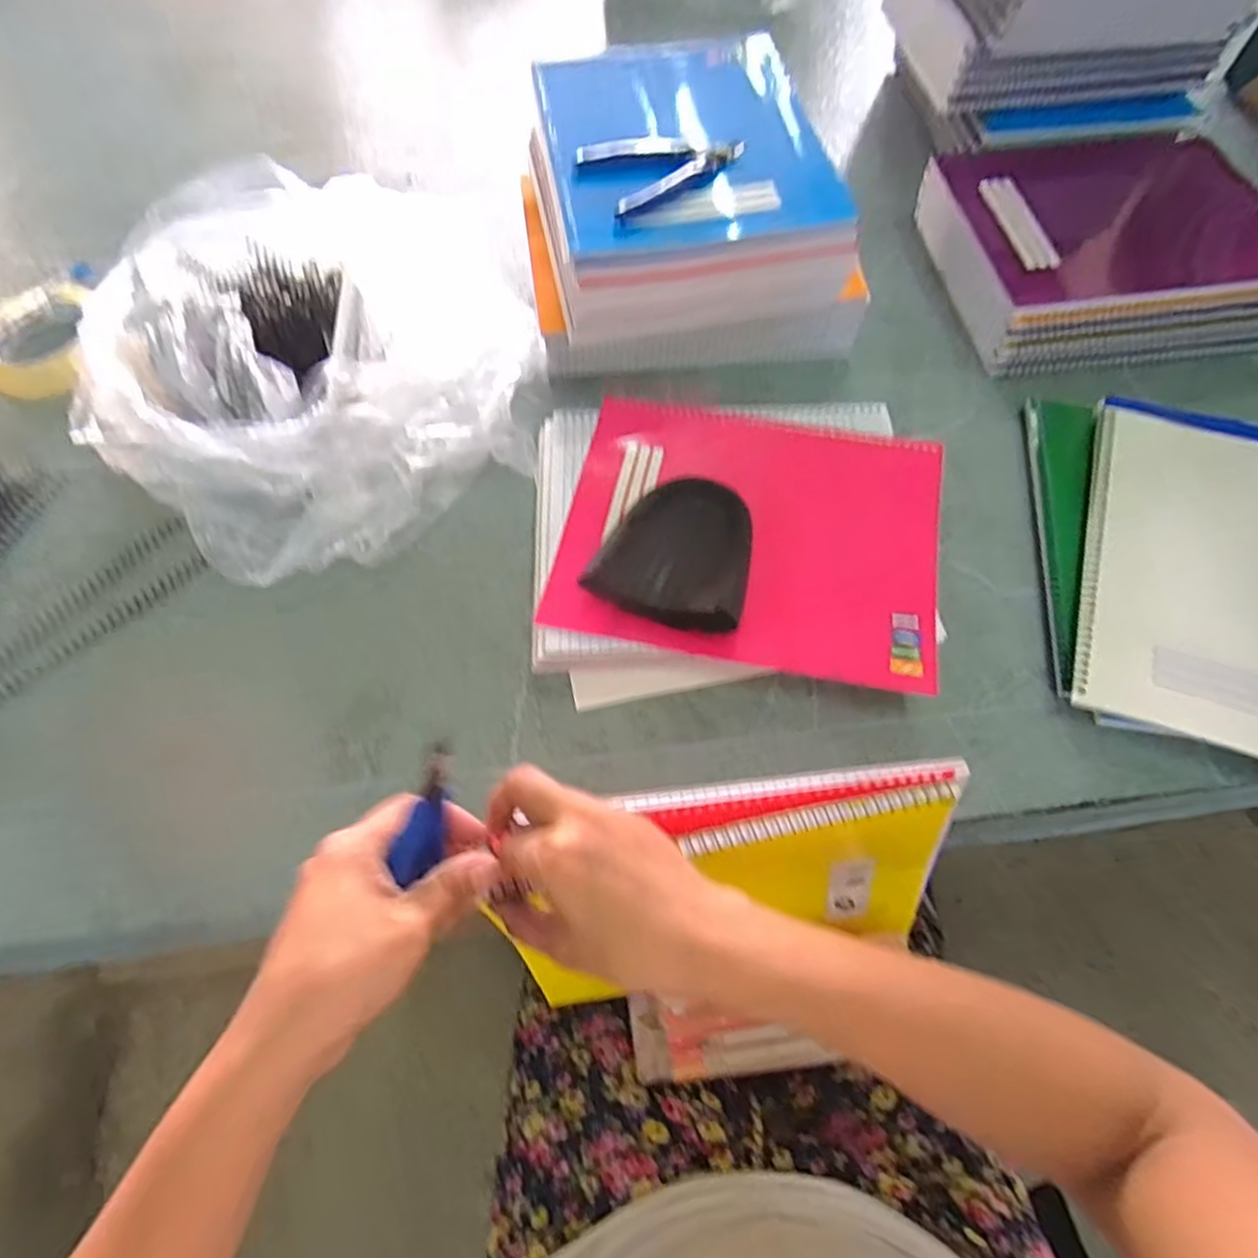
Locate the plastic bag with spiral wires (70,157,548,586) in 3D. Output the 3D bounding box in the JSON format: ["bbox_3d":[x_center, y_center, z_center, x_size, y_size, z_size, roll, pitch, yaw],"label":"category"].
[{"bbox_3d":[-0.229,-0.208,0.515,0.309,0.087,0.330,-18,66,-9],"label":"plastic bag with spiral wires"}]

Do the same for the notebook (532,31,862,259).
[{"bbox_3d":[0.037,-0.378,0.520,0.194,0.015,0.279,-8,61,-1],"label":"notebook"}]

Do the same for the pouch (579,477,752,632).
[{"bbox_3d":[0.035,-0.047,0.433,0.089,0.037,0.104,21,66,9],"label":"pouch"}]

